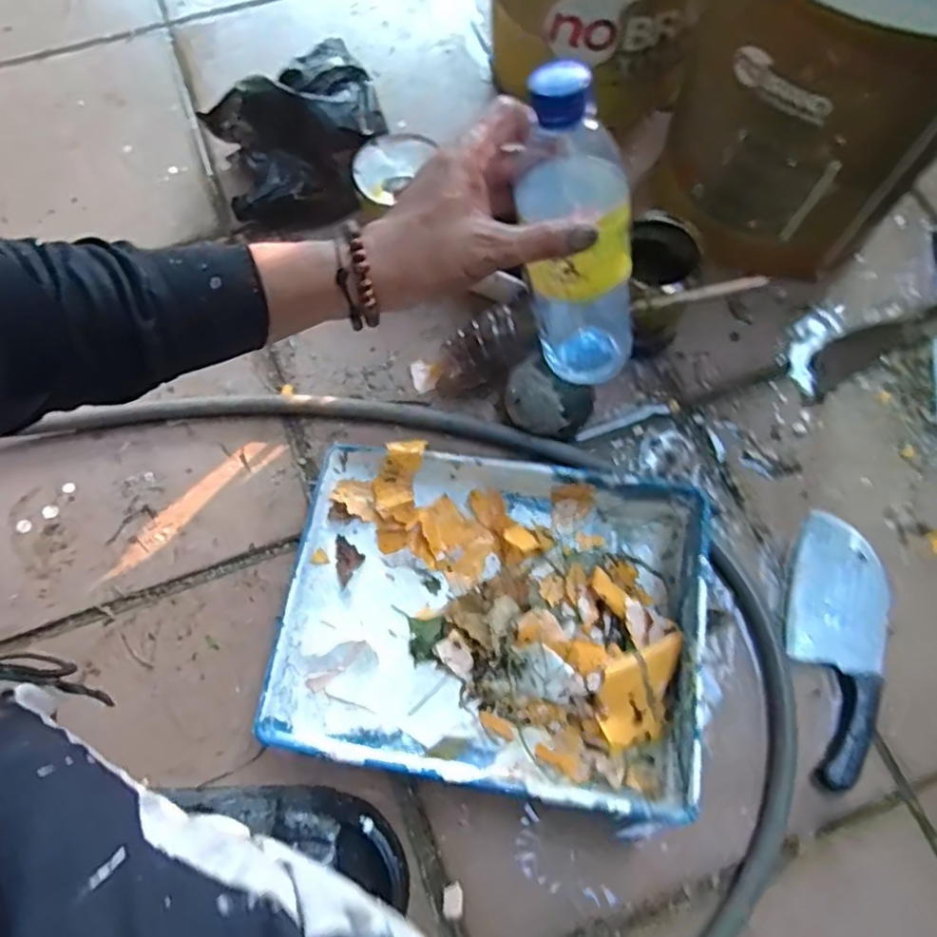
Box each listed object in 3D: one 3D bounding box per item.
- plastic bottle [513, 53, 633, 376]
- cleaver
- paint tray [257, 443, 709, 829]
[{"bbox_3d":[0.072,-0.143,0.440,0.076,0.224,0.068,-32,53,-11],"label":"plastic bottle"},{"bbox_3d":[0.340,0.160,0.627,0.088,0.020,0.243,17,70,8],"label":"cleaver"},{"bbox_3d":[0.016,0.130,0.611,0.356,0.074,0.283,9,69,4],"label":"paint tray"}]

